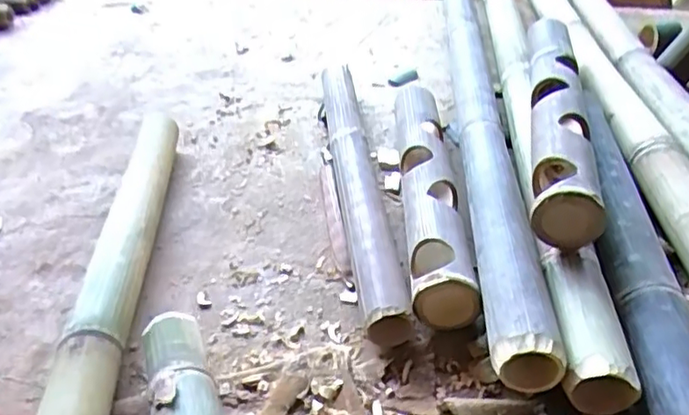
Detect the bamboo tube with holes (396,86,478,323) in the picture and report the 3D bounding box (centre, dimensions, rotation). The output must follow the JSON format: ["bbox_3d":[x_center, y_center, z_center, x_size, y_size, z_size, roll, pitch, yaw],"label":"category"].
[{"bbox_3d":[0.119,-0.039,0.876,0.076,0.076,0.507,-2,37,3],"label":"bamboo tube with holes"}]

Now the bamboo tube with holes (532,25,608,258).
[{"bbox_3d":[0.311,-0.148,0.893,0.075,0.090,0.596,5,38,13],"label":"bamboo tube with holes"}]

